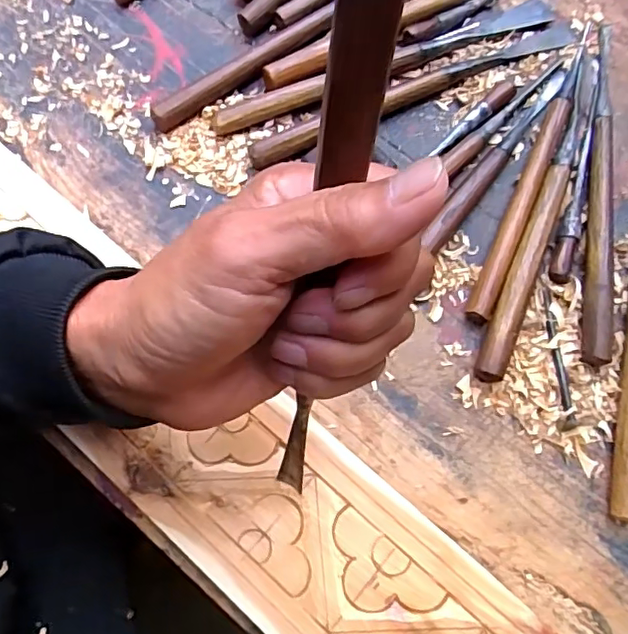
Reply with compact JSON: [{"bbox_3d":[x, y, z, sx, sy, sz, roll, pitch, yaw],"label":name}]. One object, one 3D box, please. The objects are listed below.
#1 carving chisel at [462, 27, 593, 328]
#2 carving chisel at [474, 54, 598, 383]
[{"bbox_3d":[0.149,-0.102,0.382,0.015,0.011,0.232,24,77,7],"label":"carving chisel"},{"bbox_3d":[0.151,-0.072,0.372,0.017,0.015,0.245,23,77,7],"label":"carving chisel"}]

